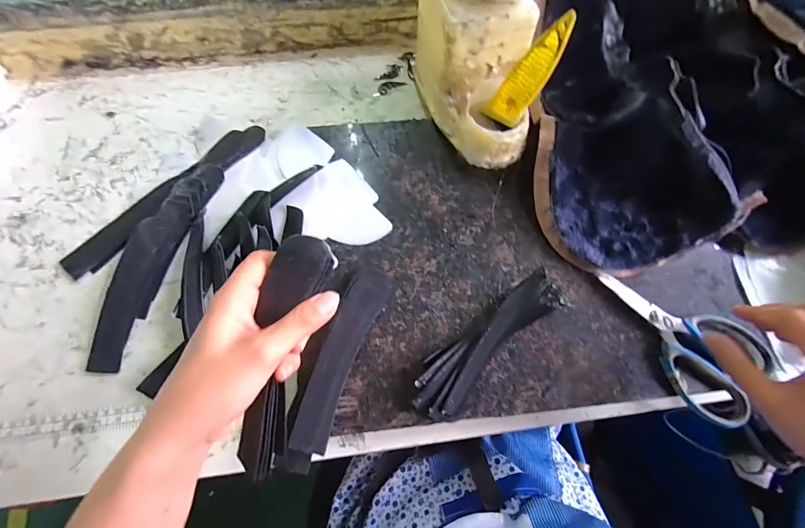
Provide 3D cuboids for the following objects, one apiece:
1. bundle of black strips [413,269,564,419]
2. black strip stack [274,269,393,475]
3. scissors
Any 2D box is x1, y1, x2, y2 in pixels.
[{"bbox_3d":[0.088,0.075,0.347,0.185,0.025,0.047,-39,76,-13],"label":"bundle of black strips"},{"bbox_3d":[-0.061,0.095,0.333,0.039,0.029,0.196,20,72,5],"label":"black strip stack"},{"bbox_3d":[0.281,0.067,0.353,0.096,0.017,0.173,-39,74,-14],"label":"scissors"}]

